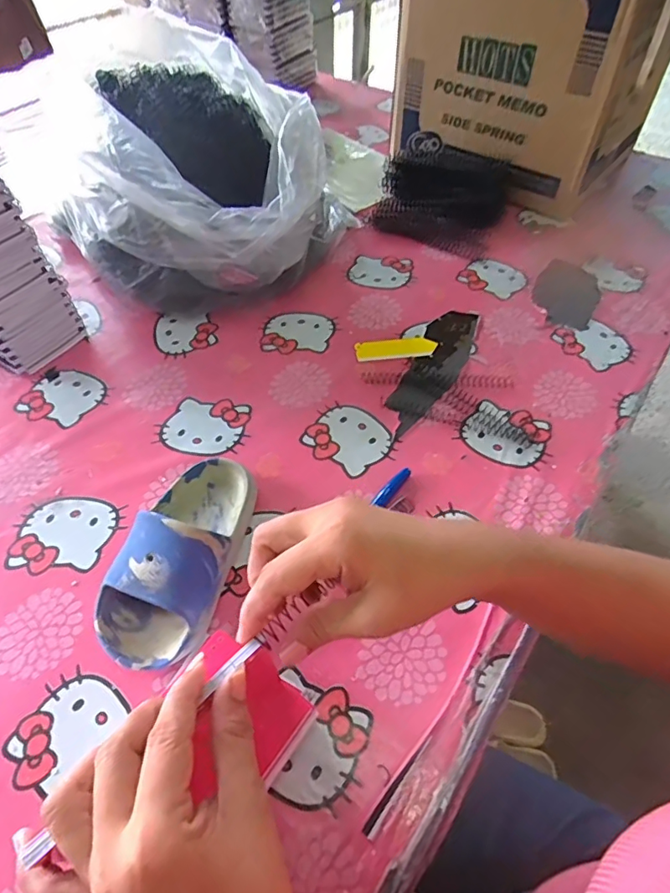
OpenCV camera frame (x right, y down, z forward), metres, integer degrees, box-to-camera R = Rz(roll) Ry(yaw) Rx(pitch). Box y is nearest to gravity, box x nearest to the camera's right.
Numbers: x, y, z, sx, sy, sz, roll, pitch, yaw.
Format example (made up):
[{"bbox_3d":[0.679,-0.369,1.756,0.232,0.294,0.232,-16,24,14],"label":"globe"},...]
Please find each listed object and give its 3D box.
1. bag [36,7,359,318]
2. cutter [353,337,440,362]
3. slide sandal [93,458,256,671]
[{"bbox_3d":[-0.134,-0.311,0.617,0.251,0.201,0.295,11,52,9],"label":"bag"},{"bbox_3d":[0.069,-0.109,0.578,0.089,0.004,0.030,-4,51,-3],"label":"cutter"},{"bbox_3d":[-0.120,0.076,0.404,0.083,0.057,0.176,13,52,10],"label":"slide sandal"}]

